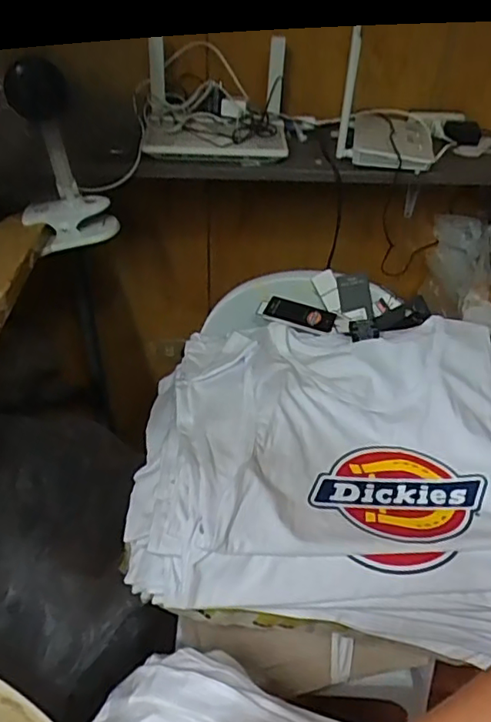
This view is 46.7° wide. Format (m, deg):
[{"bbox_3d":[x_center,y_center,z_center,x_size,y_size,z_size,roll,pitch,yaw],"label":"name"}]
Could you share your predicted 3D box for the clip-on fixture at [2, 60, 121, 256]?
[{"bbox_3d":[-0.265,-0.293,0.823,0.131,0.248,0.068,-5,38,-12],"label":"clip-on fixture"}]

